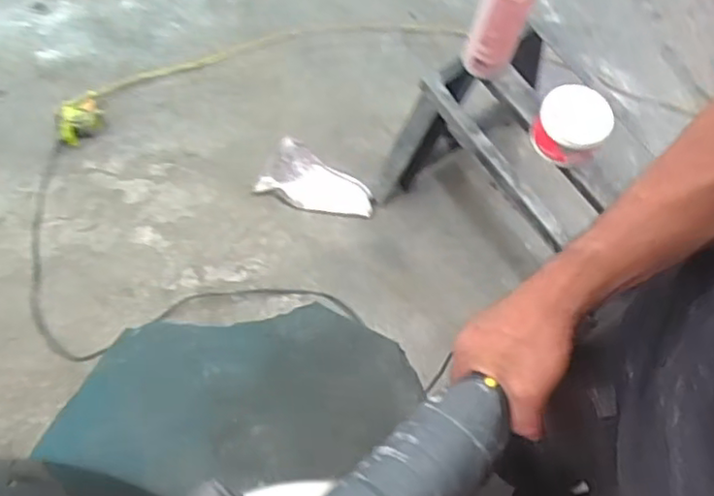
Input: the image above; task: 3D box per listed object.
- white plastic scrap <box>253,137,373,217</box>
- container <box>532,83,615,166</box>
[{"bbox_3d":[-0.082,-0.134,1.431,0.236,0.023,0.136,28,69,9],"label":"white plastic scrap"},{"bbox_3d":[0.349,-0.198,1.090,0.113,0.094,0.106,38,71,12],"label":"container"}]

